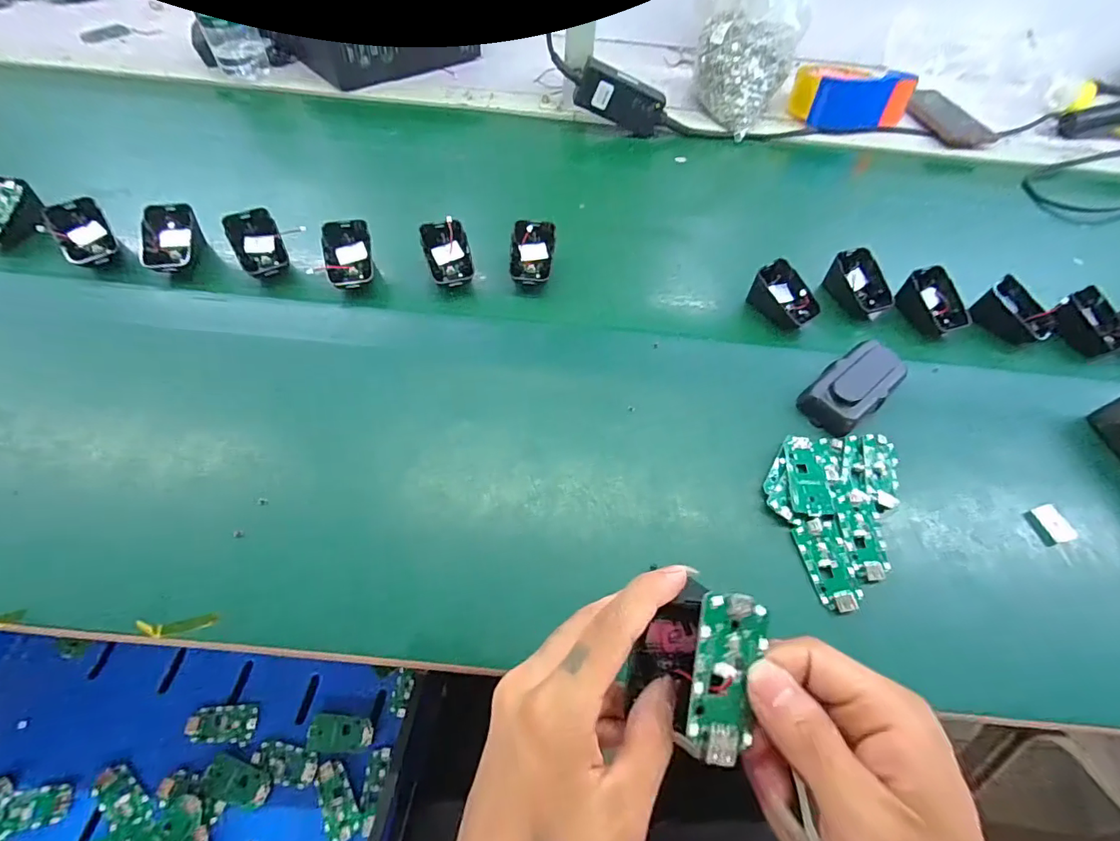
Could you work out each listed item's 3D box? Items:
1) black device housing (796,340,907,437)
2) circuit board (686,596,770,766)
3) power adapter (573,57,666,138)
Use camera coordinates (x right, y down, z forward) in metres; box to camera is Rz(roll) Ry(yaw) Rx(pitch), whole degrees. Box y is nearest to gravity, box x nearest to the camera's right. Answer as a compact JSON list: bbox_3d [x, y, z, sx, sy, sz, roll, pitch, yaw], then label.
[{"bbox_3d":[0.259,-0.031,0.431,0.106,0.019,0.051,-37,67,-24],"label":"black device housing"},{"bbox_3d":[0.071,0.106,0.206,0.030,0.009,0.064,13,77,4],"label":"circuit board"},{"bbox_3d":[0.079,-0.421,0.644,0.116,0.058,0.029,16,55,-19],"label":"power adapter"}]

